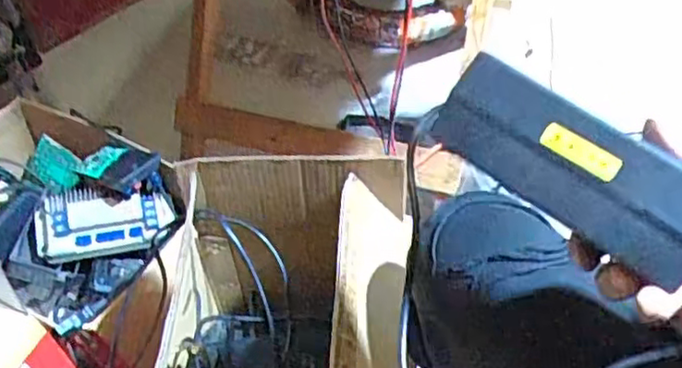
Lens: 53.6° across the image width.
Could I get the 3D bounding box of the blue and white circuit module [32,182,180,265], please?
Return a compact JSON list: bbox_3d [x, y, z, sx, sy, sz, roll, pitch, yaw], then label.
[{"bbox_3d":[-0.311,0.047,0.894,0.176,0.035,0.093,-7,82,-14],"label":"blue and white circuit module"}]

